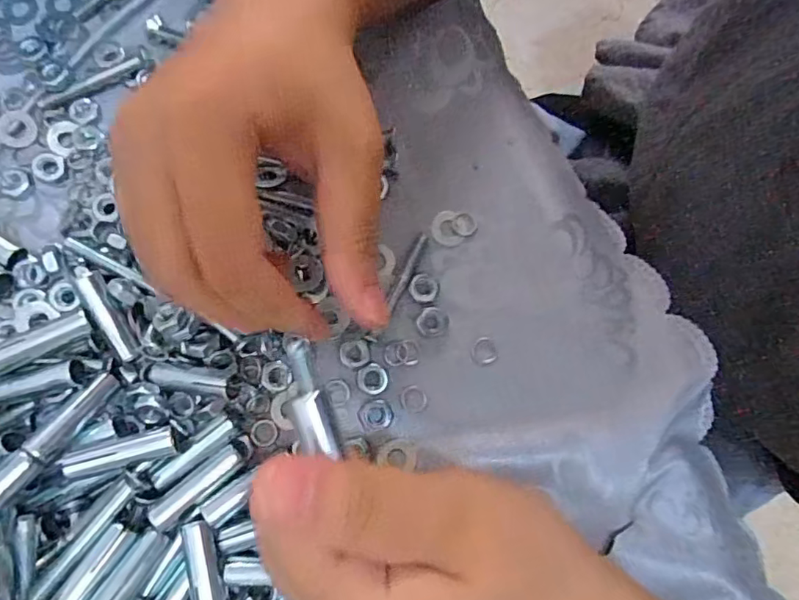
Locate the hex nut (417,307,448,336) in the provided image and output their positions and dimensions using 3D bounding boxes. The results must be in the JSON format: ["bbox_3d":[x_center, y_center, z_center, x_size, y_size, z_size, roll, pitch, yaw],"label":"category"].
[{"bbox_3d":[0.015,0.010,0.244,0.013,0.004,0.013,-42,83,-8],"label":"hex nut"}]

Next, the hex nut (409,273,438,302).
[{"bbox_3d":[0.011,-0.006,0.246,0.013,0.004,0.013,31,81,4],"label":"hex nut"}]

